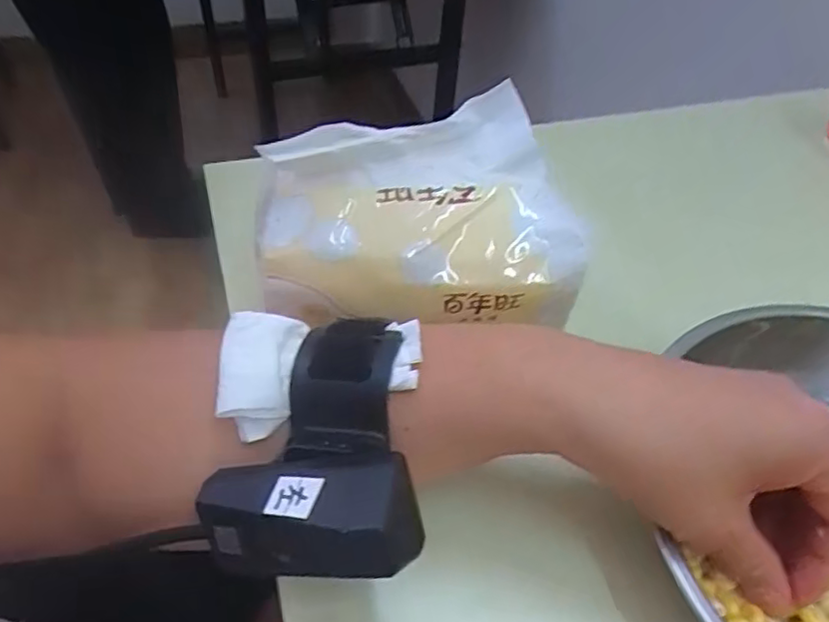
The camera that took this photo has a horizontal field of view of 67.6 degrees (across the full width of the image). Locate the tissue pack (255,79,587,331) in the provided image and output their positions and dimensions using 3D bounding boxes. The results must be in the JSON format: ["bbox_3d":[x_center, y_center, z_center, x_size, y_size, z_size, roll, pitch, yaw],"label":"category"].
[{"bbox_3d":[-0.001,-0.043,0.277,0.133,0.055,0.086,-7,47,-11],"label":"tissue pack"}]

